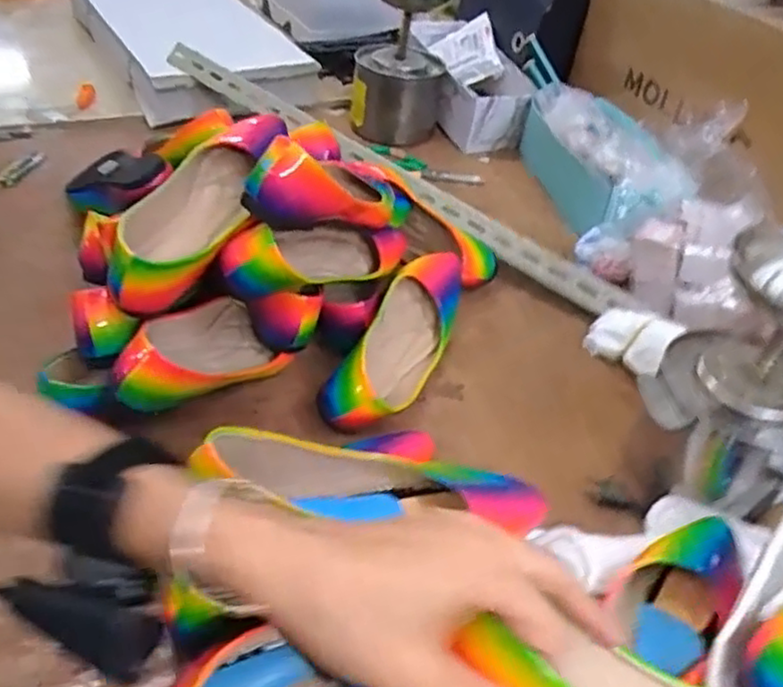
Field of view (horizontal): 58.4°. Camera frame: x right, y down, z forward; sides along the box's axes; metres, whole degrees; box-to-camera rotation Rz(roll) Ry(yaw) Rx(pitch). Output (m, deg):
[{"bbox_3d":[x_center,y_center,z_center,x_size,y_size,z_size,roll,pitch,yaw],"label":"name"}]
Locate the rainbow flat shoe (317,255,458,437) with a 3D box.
[{"bbox_3d":[0.010,-0.008,0.693,0.058,0.089,0.242,-18,25,38],"label":"rainbow flat shoe"}]

